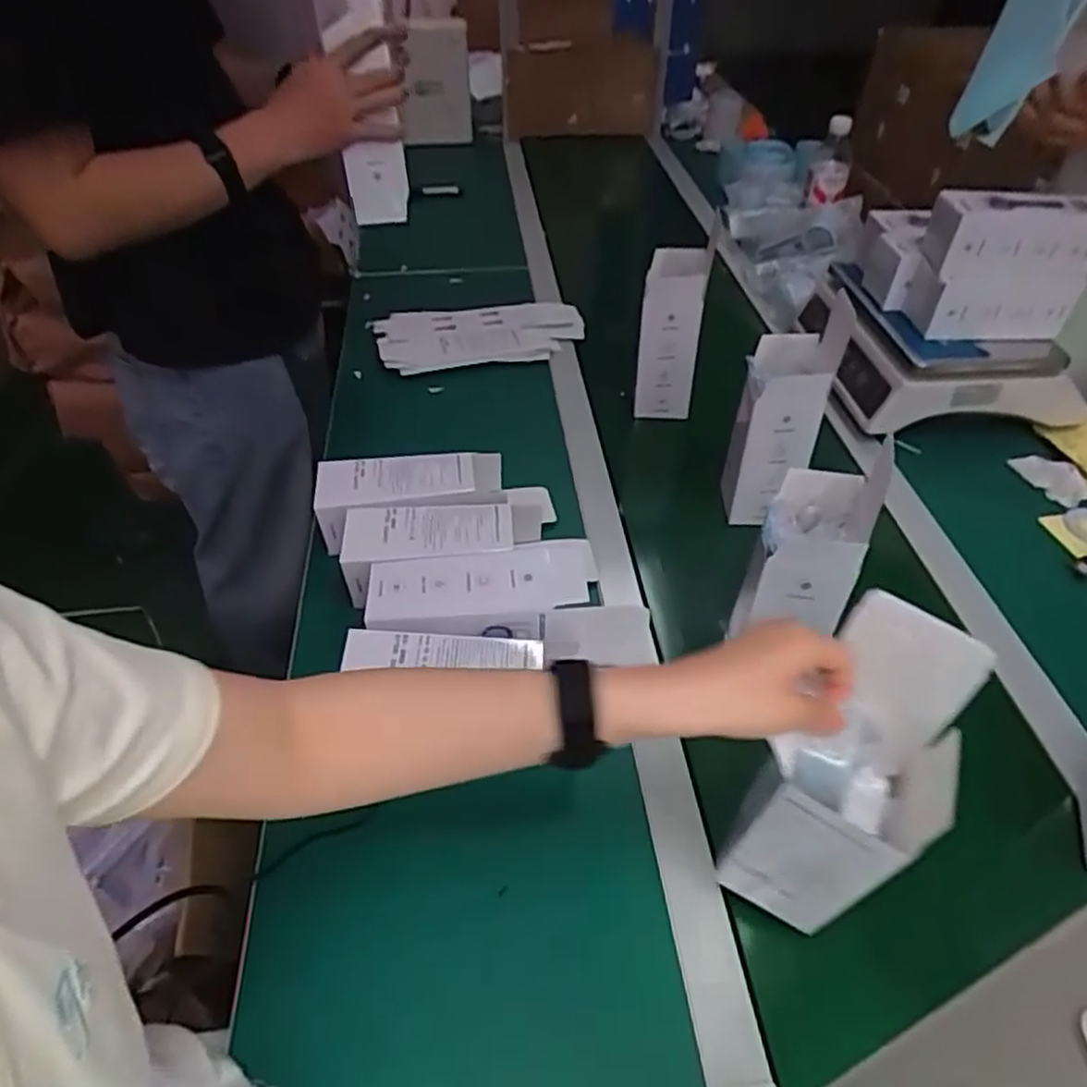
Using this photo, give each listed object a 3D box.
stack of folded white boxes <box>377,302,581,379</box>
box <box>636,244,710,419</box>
[{"bbox_3d":[-0.090,-0.312,1.096,0.300,0.032,0.156,-9,43,-9],"label":"stack of folded white boxes"},{"bbox_3d":[0.157,-0.257,0.920,0.069,0.195,0.062,6,43,8],"label":"box"}]

